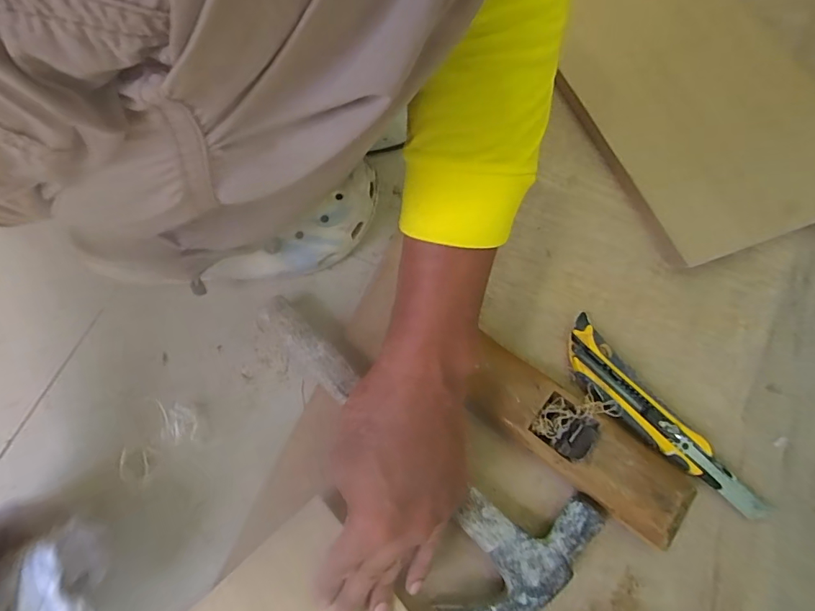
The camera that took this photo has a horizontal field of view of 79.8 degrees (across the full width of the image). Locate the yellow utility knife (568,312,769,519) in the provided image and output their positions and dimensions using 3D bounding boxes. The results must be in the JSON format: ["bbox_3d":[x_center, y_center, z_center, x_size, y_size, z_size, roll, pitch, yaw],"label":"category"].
[{"bbox_3d":[0.205,0.099,0.410,0.045,0.024,0.202,-37,74,-14],"label":"yellow utility knife"}]

